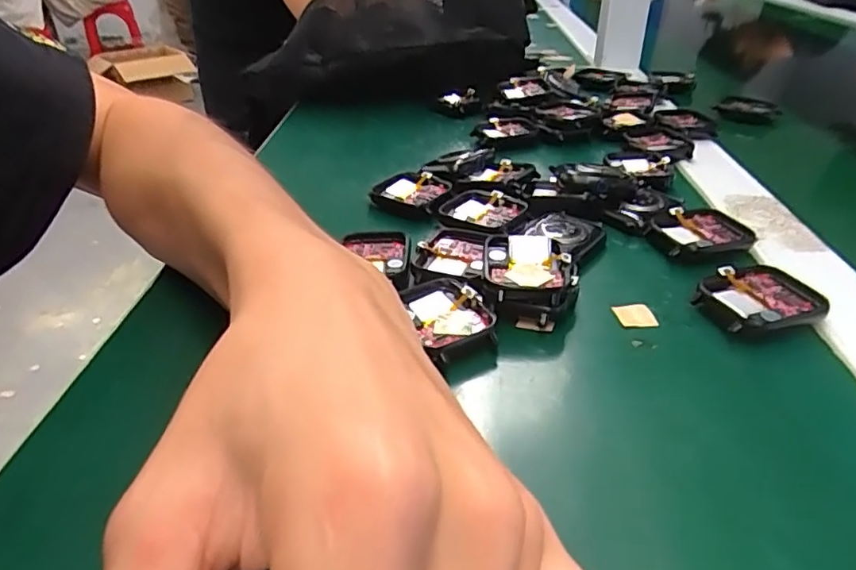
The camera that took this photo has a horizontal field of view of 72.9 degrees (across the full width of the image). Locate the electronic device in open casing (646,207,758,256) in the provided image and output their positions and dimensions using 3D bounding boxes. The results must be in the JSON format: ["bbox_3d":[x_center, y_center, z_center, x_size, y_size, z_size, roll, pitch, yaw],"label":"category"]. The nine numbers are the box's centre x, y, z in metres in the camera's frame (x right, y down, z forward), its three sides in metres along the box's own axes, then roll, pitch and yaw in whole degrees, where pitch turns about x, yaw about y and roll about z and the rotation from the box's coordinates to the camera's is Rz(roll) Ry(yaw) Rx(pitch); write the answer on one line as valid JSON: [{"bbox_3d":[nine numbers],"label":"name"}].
[{"bbox_3d":[0.137,-0.026,0.294,0.045,0.010,0.036,-4,33,-5],"label":"electronic device in open casing"}]

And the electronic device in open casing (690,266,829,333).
[{"bbox_3d":[0.139,0.007,0.244,0.046,0.012,0.036,-9,34,-13],"label":"electronic device in open casing"}]

